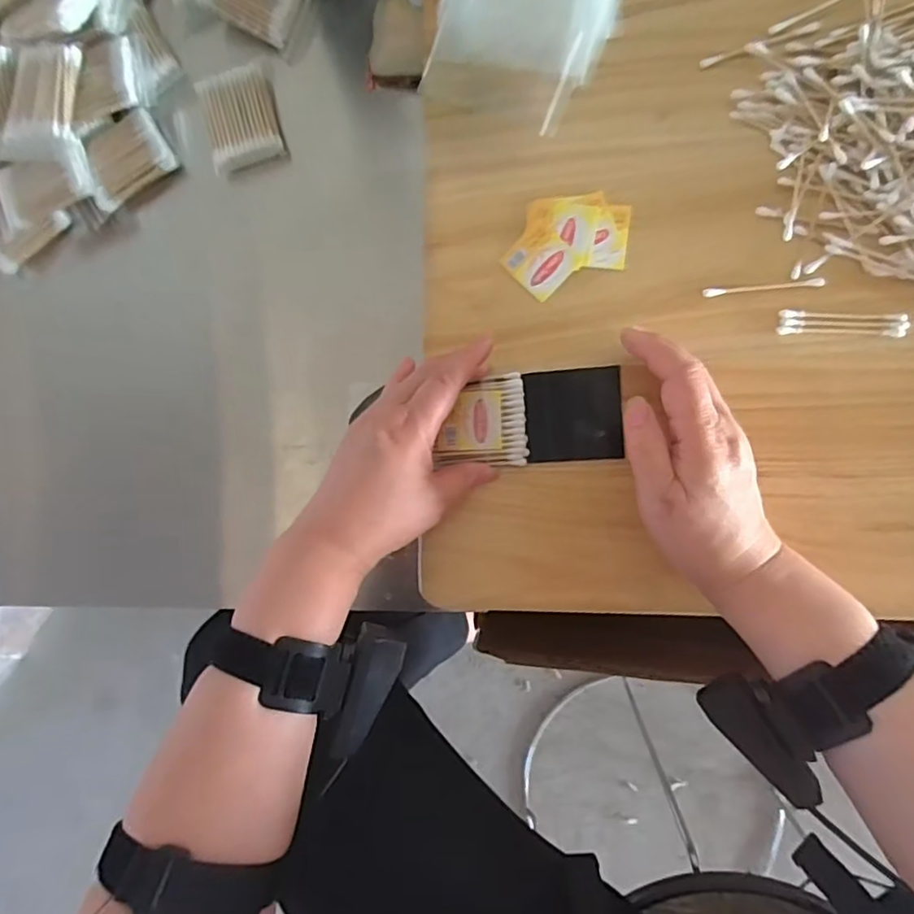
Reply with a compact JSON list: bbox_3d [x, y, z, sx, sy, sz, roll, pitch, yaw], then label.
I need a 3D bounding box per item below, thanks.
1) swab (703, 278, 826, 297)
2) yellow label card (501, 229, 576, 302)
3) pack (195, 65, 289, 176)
[{"bbox_3d":[0.196,-0.108,0.382,0.071,0.004,0.005,-3,86,9],"label":"swab"},{"bbox_3d":[0.057,-0.133,0.410,0.037,0.004,0.041,-43,81,4],"label":"yellow label card"},{"bbox_3d":[-0.176,-0.277,0.489,0.056,0.022,0.081,-14,84,8],"label":"pack"}]

